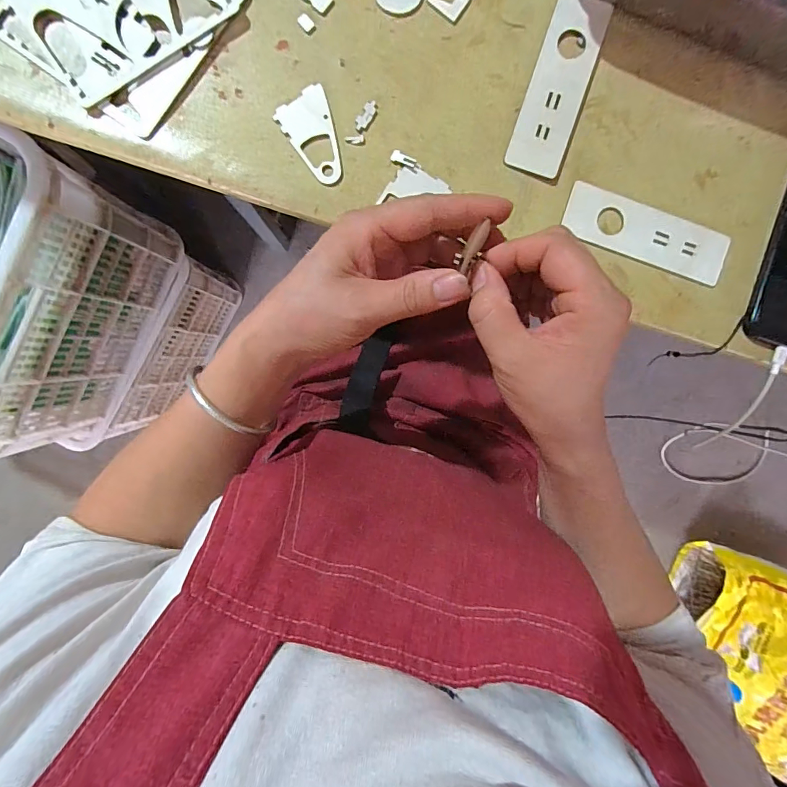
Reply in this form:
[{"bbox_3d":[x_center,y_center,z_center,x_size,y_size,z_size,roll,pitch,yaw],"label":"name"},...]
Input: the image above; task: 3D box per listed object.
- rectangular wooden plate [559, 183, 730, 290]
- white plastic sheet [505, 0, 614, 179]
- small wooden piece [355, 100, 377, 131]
[{"bbox_3d":[0.216,-0.136,0.351,0.145,0.006,0.042,19,92,-4],"label":"rectangular wooden plate"},{"bbox_3d":[0.137,-0.253,0.338,0.047,0.005,0.144,18,92,-4],"label":"white plastic sheet"},{"bbox_3d":[-0.022,-0.224,0.330,0.010,0.004,0.026,32,93,-5],"label":"small wooden piece"}]

